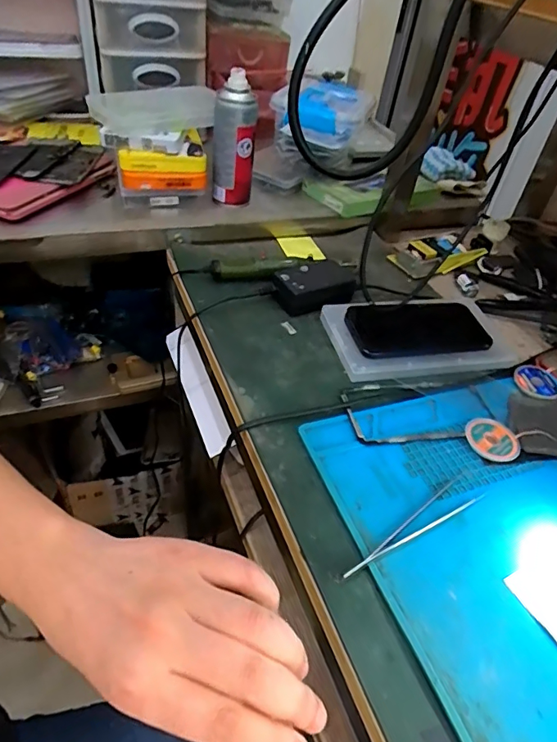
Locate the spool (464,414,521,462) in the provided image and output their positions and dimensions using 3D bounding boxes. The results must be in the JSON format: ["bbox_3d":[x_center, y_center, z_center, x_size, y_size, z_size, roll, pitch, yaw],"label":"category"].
[{"bbox_3d":[0.186,0.062,0.415,0.041,0.013,0.044,5,43,-4],"label":"spool"}]

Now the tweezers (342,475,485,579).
[{"bbox_3d":[0.101,0.112,0.347,0.136,0.012,0.022,-24,51,-28],"label":"tweezers"}]

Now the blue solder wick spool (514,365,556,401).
[{"bbox_3d":[0.259,0.013,0.474,0.043,0.008,0.043,5,43,-4],"label":"blue solder wick spool"}]

